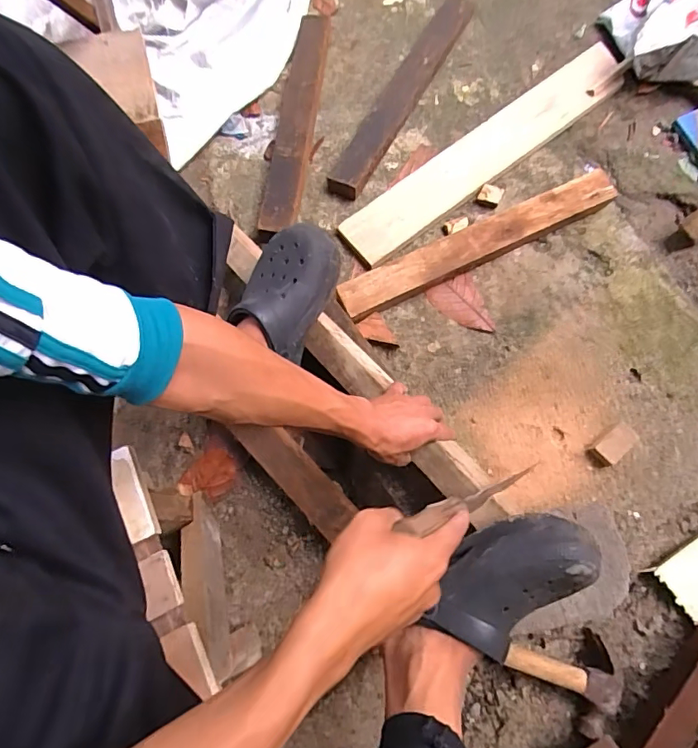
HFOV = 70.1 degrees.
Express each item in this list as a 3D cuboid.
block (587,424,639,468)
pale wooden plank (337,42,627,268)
[{"bbox_3d":[0.390,0.107,0.736,0.067,0.021,0.039,-40,76,-9],"label":"block"},{"bbox_3d":[0.252,-0.400,0.897,0.615,0.022,0.104,-37,76,-8],"label":"pale wooden plank"}]

